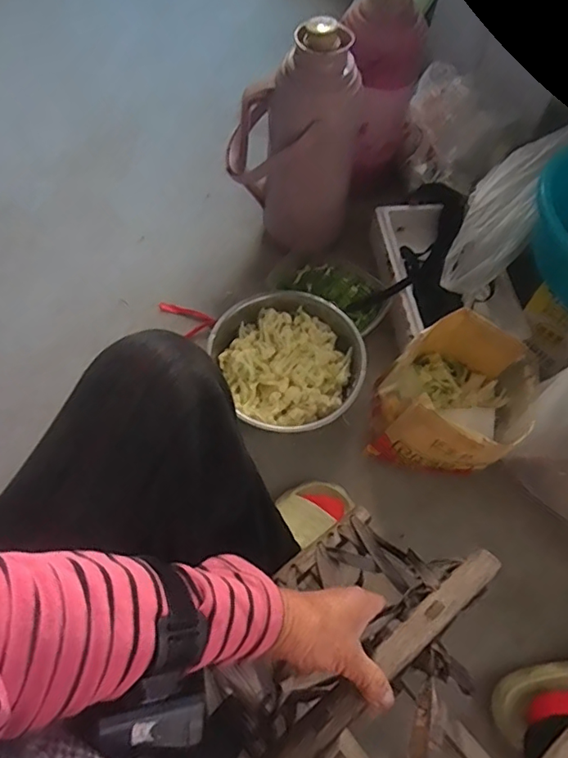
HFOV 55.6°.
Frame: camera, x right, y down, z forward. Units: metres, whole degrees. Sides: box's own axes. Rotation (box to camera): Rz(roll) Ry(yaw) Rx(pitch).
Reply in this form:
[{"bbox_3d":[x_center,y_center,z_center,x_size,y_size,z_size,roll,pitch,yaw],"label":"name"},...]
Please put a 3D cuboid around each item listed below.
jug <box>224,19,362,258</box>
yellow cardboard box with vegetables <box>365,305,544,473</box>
[{"bbox_3d":[0.020,-0.377,0.902,0.193,0.372,0.176,32,64,13],"label":"jug"},{"bbox_3d":[0.237,0.037,0.786,0.182,0.204,0.175,31,64,13],"label":"yellow cardboard box with vegetables"}]

